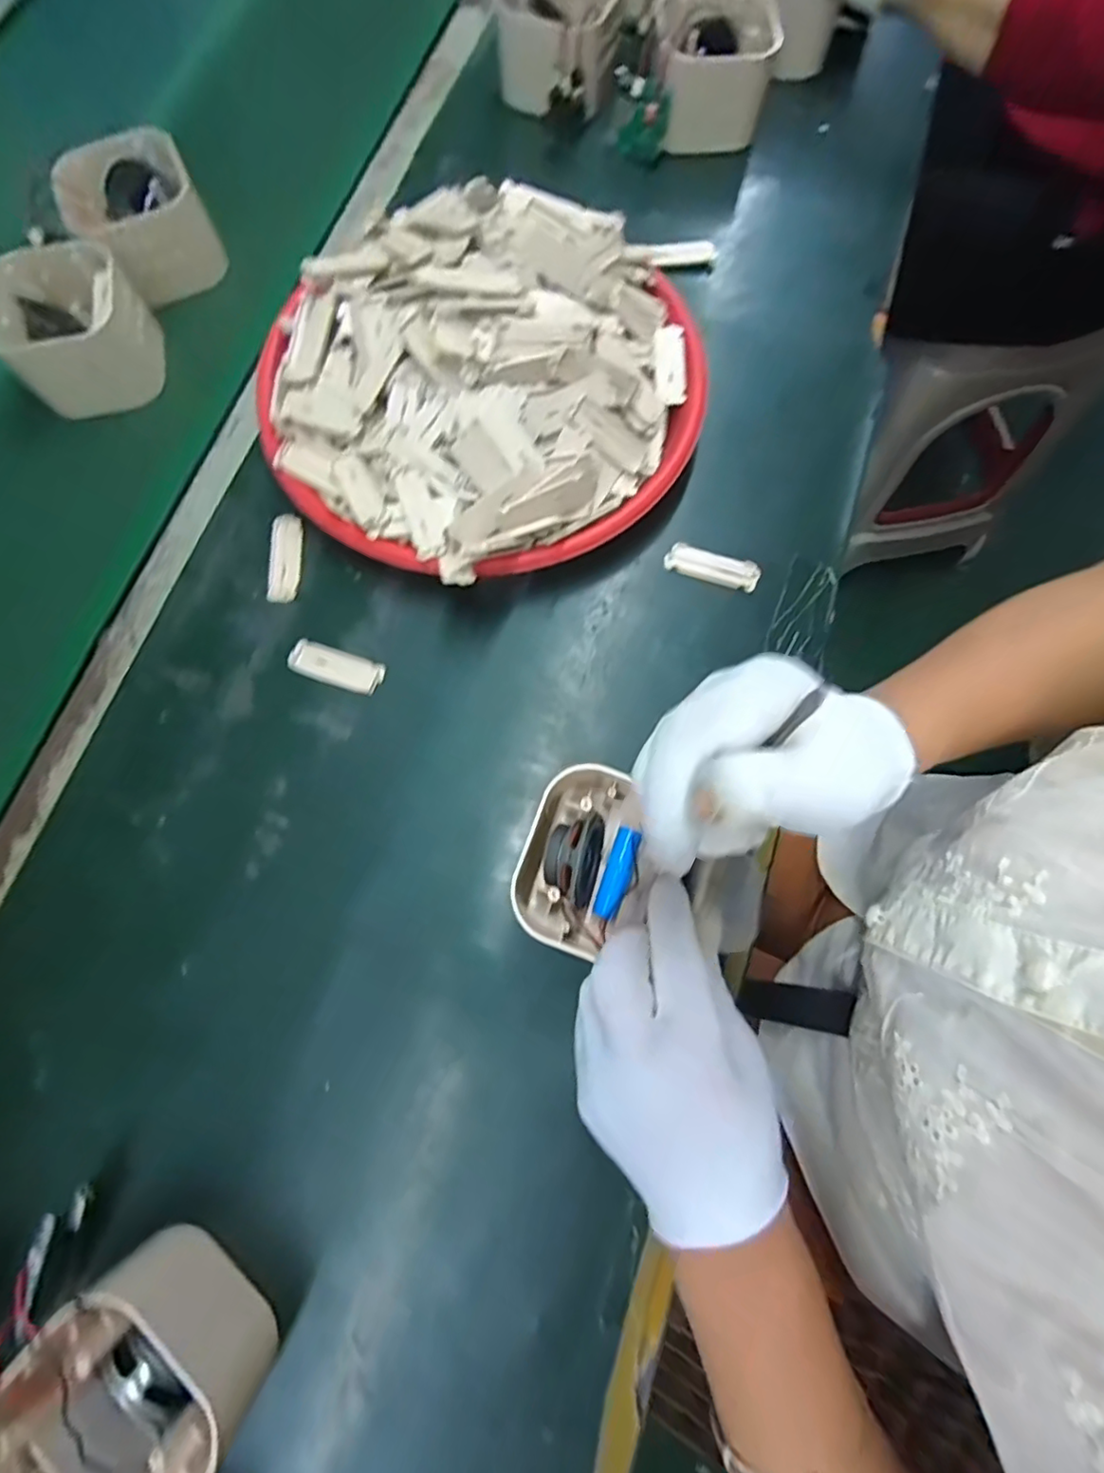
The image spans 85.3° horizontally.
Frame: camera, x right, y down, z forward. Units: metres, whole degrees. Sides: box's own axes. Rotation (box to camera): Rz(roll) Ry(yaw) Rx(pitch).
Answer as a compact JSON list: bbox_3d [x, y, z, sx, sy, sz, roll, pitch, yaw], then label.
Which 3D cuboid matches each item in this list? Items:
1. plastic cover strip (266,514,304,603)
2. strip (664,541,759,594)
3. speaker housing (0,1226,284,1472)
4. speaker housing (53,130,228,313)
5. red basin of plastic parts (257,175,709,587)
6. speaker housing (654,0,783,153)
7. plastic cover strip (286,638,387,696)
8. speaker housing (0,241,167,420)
[{"bbox_3d":[-0.178,-0.119,0.399,0.020,0.005,0.062,-3,75,1],"label":"plastic cover strip"},{"bbox_3d":[0.106,-0.112,0.395,0.061,0.004,0.022,17,76,6],"label":"strip"},{"bbox_3d":[-0.183,0.289,0.259,0.088,0.066,0.090,37,79,11],"label":"speaker housing"},{"bbox_3d":[-0.302,-0.383,0.451,0.103,0.066,0.092,-32,76,-7],"label":"speaker housing"},{"bbox_3d":[-0.043,-0.232,0.387,0.275,0.090,0.259,0,75,2],"label":"red basin of plastic parts"},{"bbox_3d":[0.126,-0.530,0.479,0.086,0.062,0.092,-5,74,0],"label":"speaker housing"},{"bbox_3d":[-0.136,-0.044,0.378,0.060,0.004,0.023,19,76,7],"label":"plastic cover strip"},{"bbox_3d":[-0.334,-0.292,0.427,0.088,0.060,0.092,-10,75,-1],"label":"speaker housing"}]

